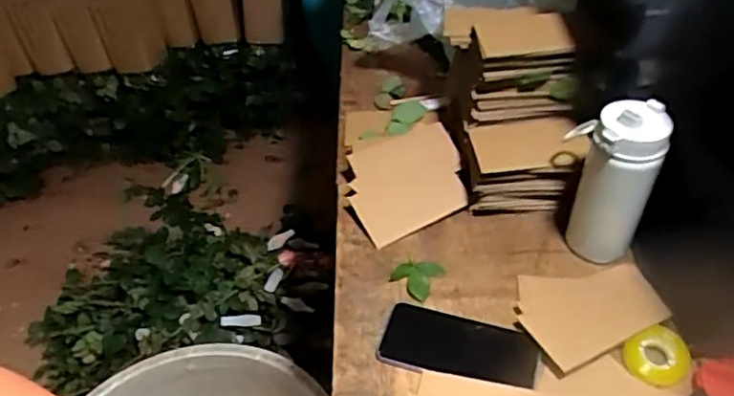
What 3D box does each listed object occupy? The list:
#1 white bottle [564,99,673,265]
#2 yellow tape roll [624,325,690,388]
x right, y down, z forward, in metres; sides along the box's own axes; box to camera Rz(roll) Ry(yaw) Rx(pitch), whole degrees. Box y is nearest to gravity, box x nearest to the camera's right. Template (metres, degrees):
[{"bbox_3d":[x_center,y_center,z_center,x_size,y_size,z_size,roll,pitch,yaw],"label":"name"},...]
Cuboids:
[{"bbox_3d":[0.261,-0.018,0.681,0.097,0.182,0.069,18,48,21],"label":"white bottle"},{"bbox_3d":[0.292,0.161,0.624,0.061,0.019,0.055,-23,64,-2],"label":"yellow tape roll"}]

